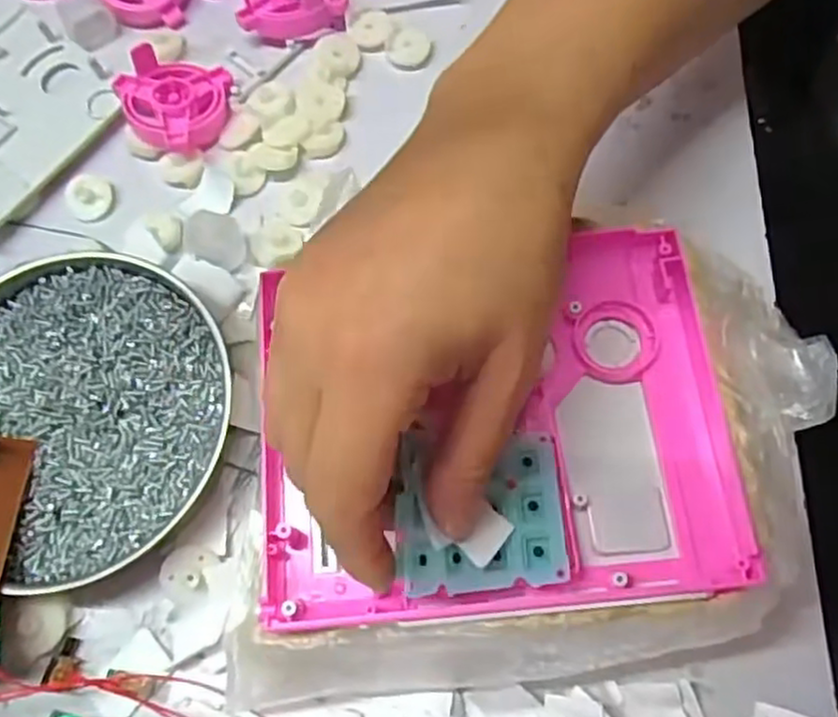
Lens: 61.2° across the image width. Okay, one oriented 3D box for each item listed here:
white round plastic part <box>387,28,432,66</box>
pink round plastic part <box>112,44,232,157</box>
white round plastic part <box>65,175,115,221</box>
[{"bbox_3d":[-0.005,-0.159,0.363,0.021,0.006,0.021,0,67,1],"label":"white round plastic part"},{"bbox_3d":[-0.122,-0.124,0.344,0.054,0.021,0.049,-1,70,2],"label":"pink round plastic part"},{"bbox_3d":[-0.159,-0.078,0.341,0.022,0.004,0.025,-26,70,-7],"label":"white round plastic part"}]

